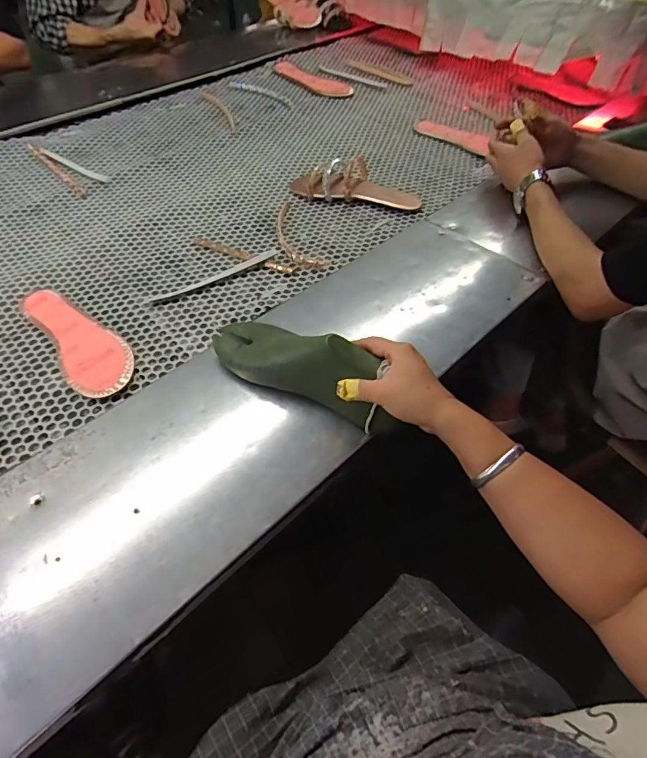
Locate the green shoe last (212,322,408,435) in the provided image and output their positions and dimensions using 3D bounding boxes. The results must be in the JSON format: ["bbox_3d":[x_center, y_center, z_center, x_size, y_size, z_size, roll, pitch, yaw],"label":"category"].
[{"bbox_3d":[-0.028,-0.018,0.538,0.242,0.092,0.068,21,54,25],"label":"green shoe last"}]

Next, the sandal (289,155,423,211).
[{"bbox_3d":[0.065,-0.395,0.895,0.254,0.061,0.112,8,52,5],"label":"sandal"}]

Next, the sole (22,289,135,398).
[{"bbox_3d":[-0.349,-0.065,0.652,0.083,0.025,0.253,-33,59,-24],"label":"sole"}]

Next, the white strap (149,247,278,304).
[{"bbox_3d":[-0.171,-0.165,0.732,0.225,0.007,0.022,-31,59,-23],"label":"white strap"}]

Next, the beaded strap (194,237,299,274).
[{"bbox_3d":[-0.136,-0.212,0.777,0.196,0.004,0.021,21,54,14],"label":"beaded strap"}]

